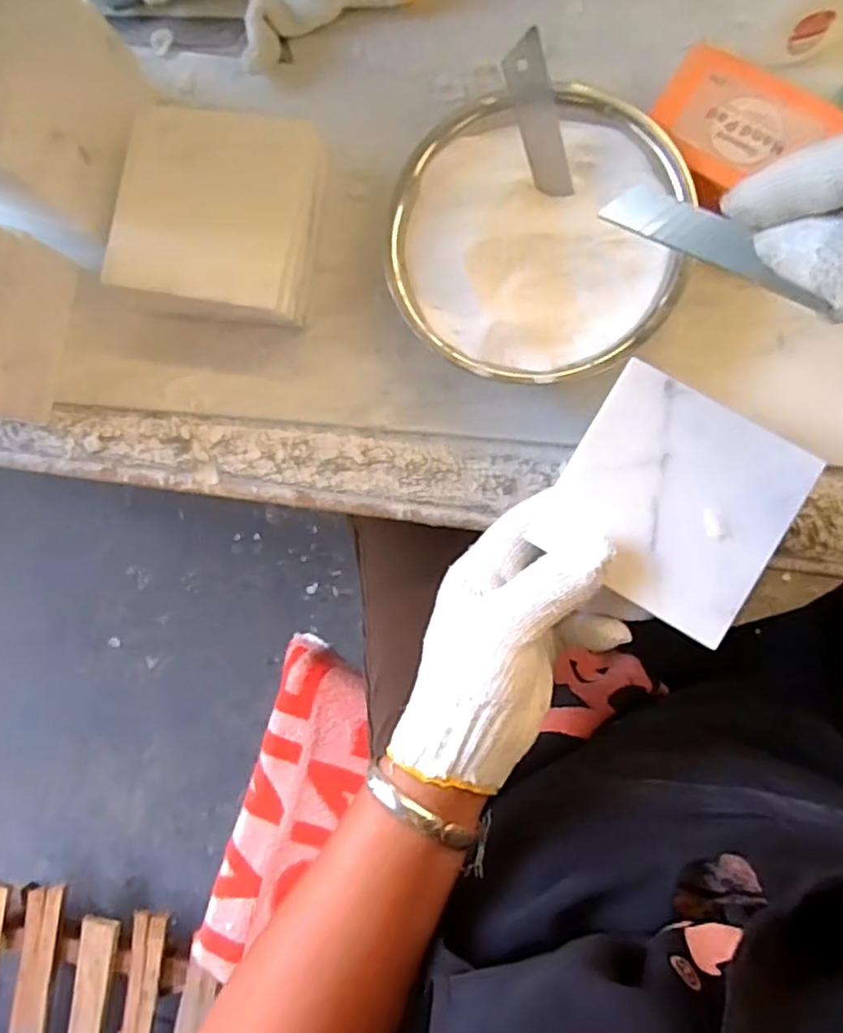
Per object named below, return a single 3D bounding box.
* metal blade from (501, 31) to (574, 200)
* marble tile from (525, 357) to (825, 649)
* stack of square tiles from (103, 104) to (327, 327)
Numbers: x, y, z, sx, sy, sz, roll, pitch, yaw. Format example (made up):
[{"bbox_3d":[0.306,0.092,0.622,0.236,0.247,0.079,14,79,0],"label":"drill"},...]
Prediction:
[{"bbox_3d":[0.055,-0.183,0.307,0.018,0.078,0.004,-11,62,19],"label":"metal blade"},{"bbox_3d":[0.117,-0.007,0.306,0.098,0.005,0.097,31,91,5],"label":"marble tile"},{"bbox_3d":[-0.109,-0.167,0.358,0.100,0.033,0.111,13,89,6],"label":"stack of square tiles"}]

